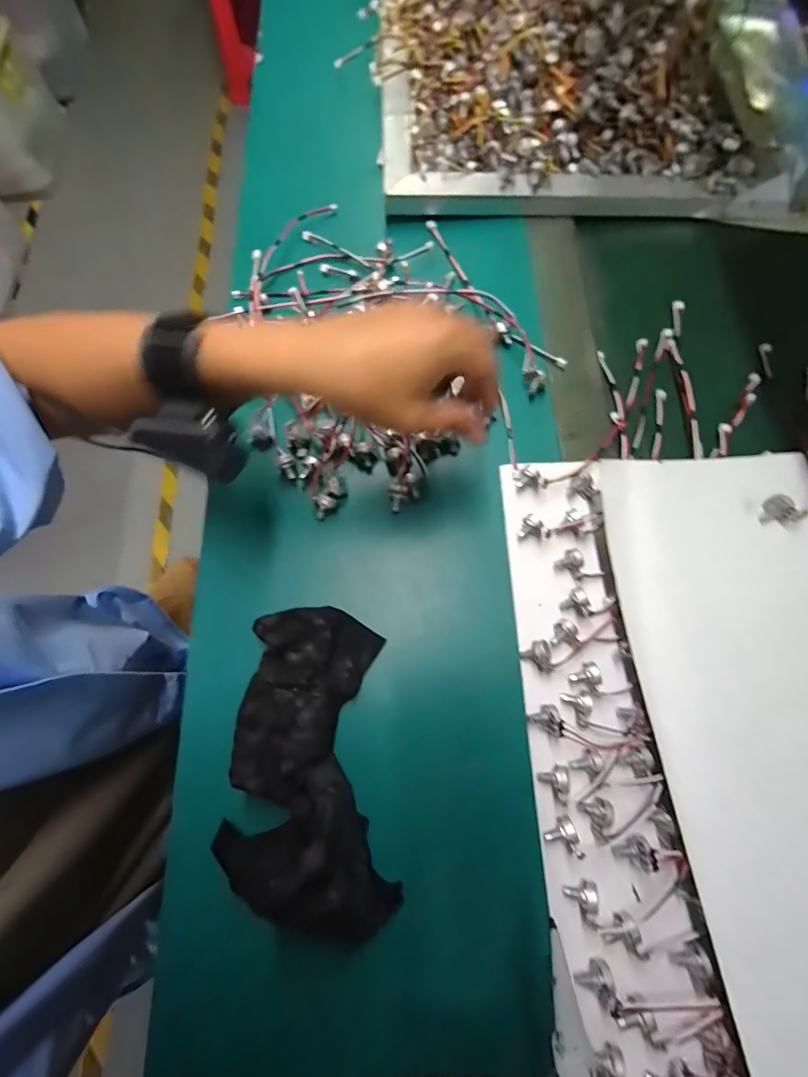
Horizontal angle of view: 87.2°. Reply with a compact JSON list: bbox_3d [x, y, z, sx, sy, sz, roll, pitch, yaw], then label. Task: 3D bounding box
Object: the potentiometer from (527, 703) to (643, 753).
[{"bbox_3d":[0.124,0.133,0.292,0.072,0.017,0.017,19,76,6],"label":"potentiometer"}]

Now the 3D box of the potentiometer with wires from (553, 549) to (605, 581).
[{"bbox_3d":[0.136,0.024,0.332,0.020,0.014,0.030,-41,77,-9],"label":"potentiometer with wires"}]

